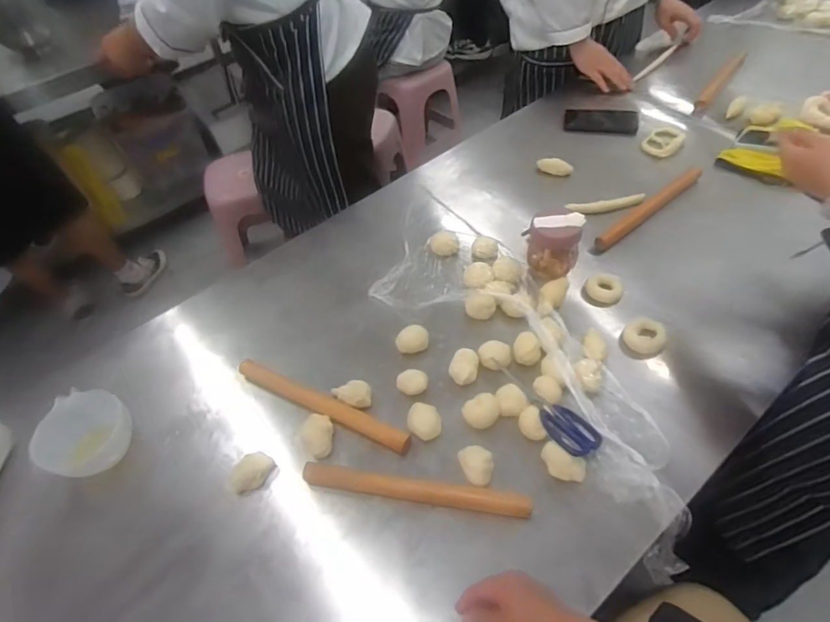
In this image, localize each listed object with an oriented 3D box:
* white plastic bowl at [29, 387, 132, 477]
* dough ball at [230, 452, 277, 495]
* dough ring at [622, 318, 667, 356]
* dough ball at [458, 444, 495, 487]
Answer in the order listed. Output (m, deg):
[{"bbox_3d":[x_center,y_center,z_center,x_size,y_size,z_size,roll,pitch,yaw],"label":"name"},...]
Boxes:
[{"bbox_3d":[-0.471,0.172,0.699,0.107,0.069,0.117,24,57,23],"label":"white plastic bowl"},{"bbox_3d":[-0.225,0.221,0.680,0.045,0.025,0.060,34,62,29],"label":"dough ball"},{"bbox_3d":[0.361,0.038,0.778,0.058,0.017,0.060,-3,51,4],"label":"dough ring"},{"bbox_3d":[0.083,0.202,0.655,0.039,0.025,0.048,-25,53,-14],"label":"dough ball"}]

